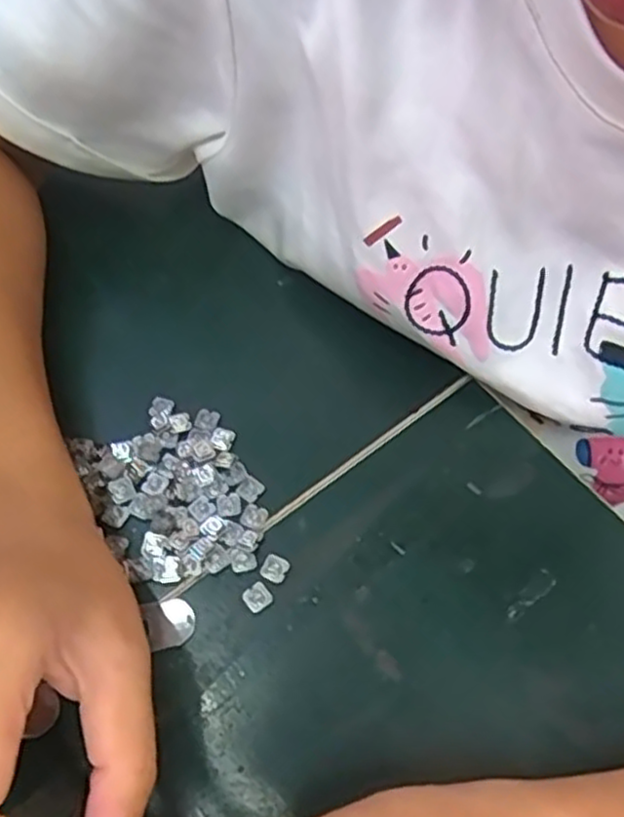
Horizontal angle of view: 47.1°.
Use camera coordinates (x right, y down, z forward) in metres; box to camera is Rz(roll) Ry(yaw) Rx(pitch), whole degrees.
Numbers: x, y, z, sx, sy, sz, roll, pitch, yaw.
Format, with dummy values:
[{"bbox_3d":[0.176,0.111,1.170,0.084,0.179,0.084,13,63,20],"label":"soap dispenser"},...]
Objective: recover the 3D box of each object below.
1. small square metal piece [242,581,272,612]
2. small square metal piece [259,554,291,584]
[{"bbox_3d":[-0.022,0.075,0.288,0.010,0.004,0.010,-33,66,-16],"label":"small square metal piece"},{"bbox_3d":[-0.015,0.065,0.293,0.011,0.004,0.011,24,64,13],"label":"small square metal piece"}]

